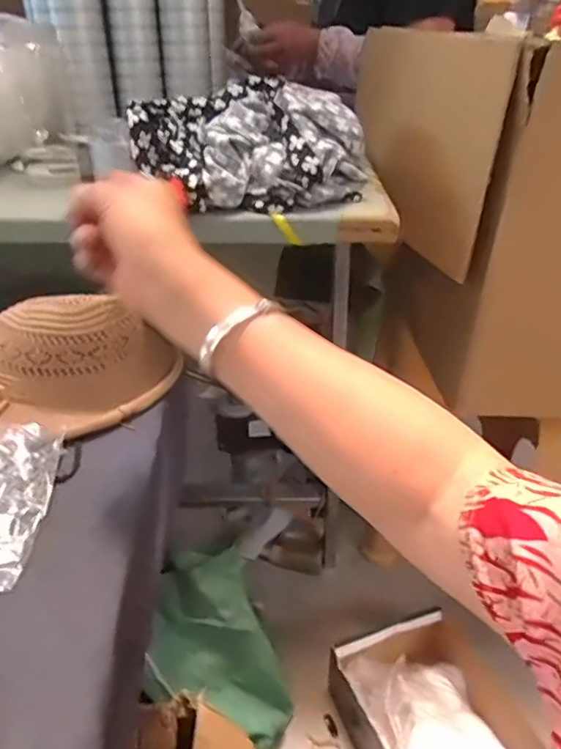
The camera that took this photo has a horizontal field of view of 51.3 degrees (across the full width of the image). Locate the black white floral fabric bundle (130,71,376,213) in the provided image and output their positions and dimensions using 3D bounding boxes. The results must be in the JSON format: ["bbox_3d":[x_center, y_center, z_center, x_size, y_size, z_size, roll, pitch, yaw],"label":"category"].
[{"bbox_3d":[-0.031,-0.238,0.610,0.215,0.096,0.170,-19,36,-29],"label":"black white floral fabric bundle"}]

